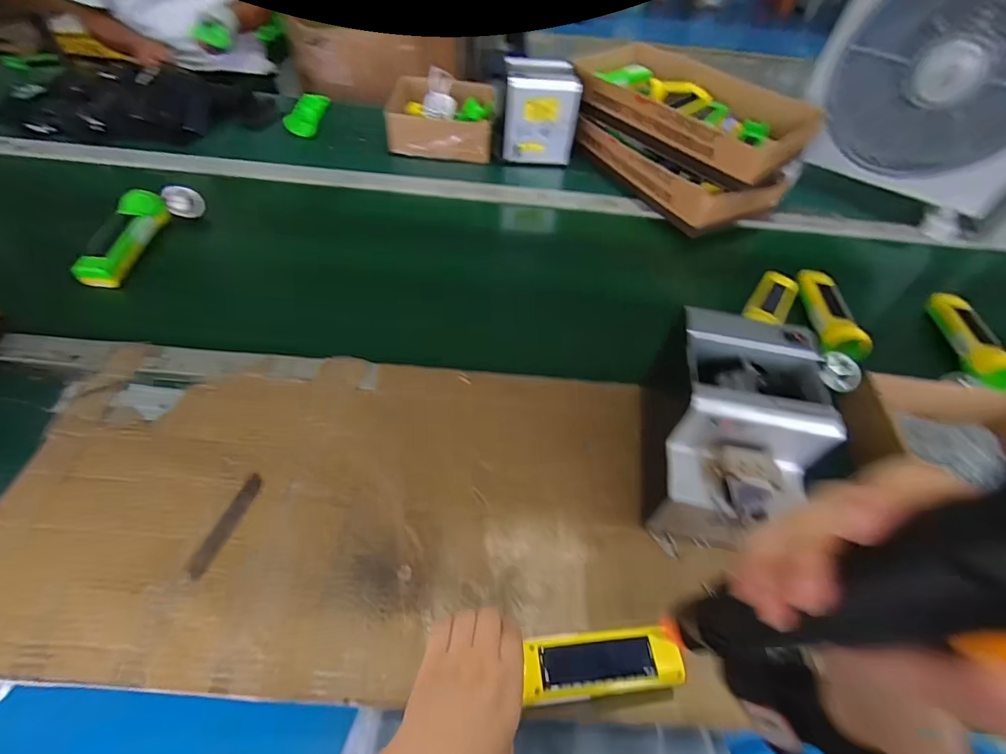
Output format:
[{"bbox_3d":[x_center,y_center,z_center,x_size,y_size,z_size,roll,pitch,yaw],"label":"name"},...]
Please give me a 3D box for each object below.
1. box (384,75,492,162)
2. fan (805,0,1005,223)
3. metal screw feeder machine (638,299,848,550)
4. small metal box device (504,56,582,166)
[{"bbox_3d":[-0.125,-0.519,0.896,0.207,0.066,0.204,1,53,-4],"label":"box"},{"bbox_3d":[0.715,-0.485,0.728,0.362,0.389,0.092,31,56,18],"label":"fan"},{"bbox_3d":[0.219,0.052,0.441,0.125,0.147,0.180,9,53,1],"label":"metal screw feeder machine"},{"bbox_3d":[0.067,-0.501,0.851,0.129,0.133,0.112,1,53,-4],"label":"small metal box device"}]

